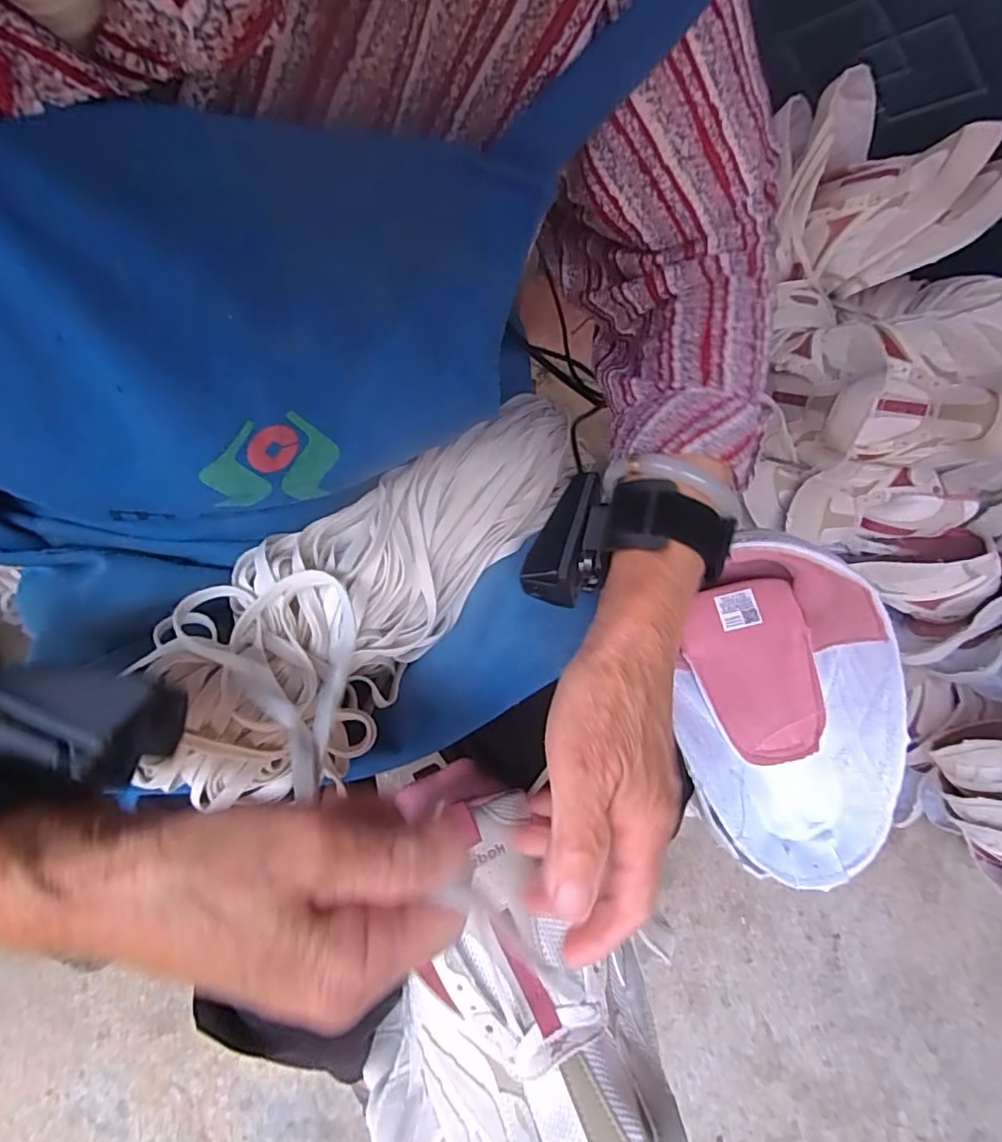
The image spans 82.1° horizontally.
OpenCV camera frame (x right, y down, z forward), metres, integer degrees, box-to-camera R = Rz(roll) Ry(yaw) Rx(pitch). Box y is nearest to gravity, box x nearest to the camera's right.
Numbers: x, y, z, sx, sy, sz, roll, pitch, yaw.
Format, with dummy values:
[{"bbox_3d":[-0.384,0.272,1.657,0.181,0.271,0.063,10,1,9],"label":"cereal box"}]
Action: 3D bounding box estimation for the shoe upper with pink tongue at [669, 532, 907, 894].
[{"bbox_3d":[0.174,0.084,0.355,0.120,0.093,0.209,-4,72,-2],"label":"shoe upper with pink tongue"}]

